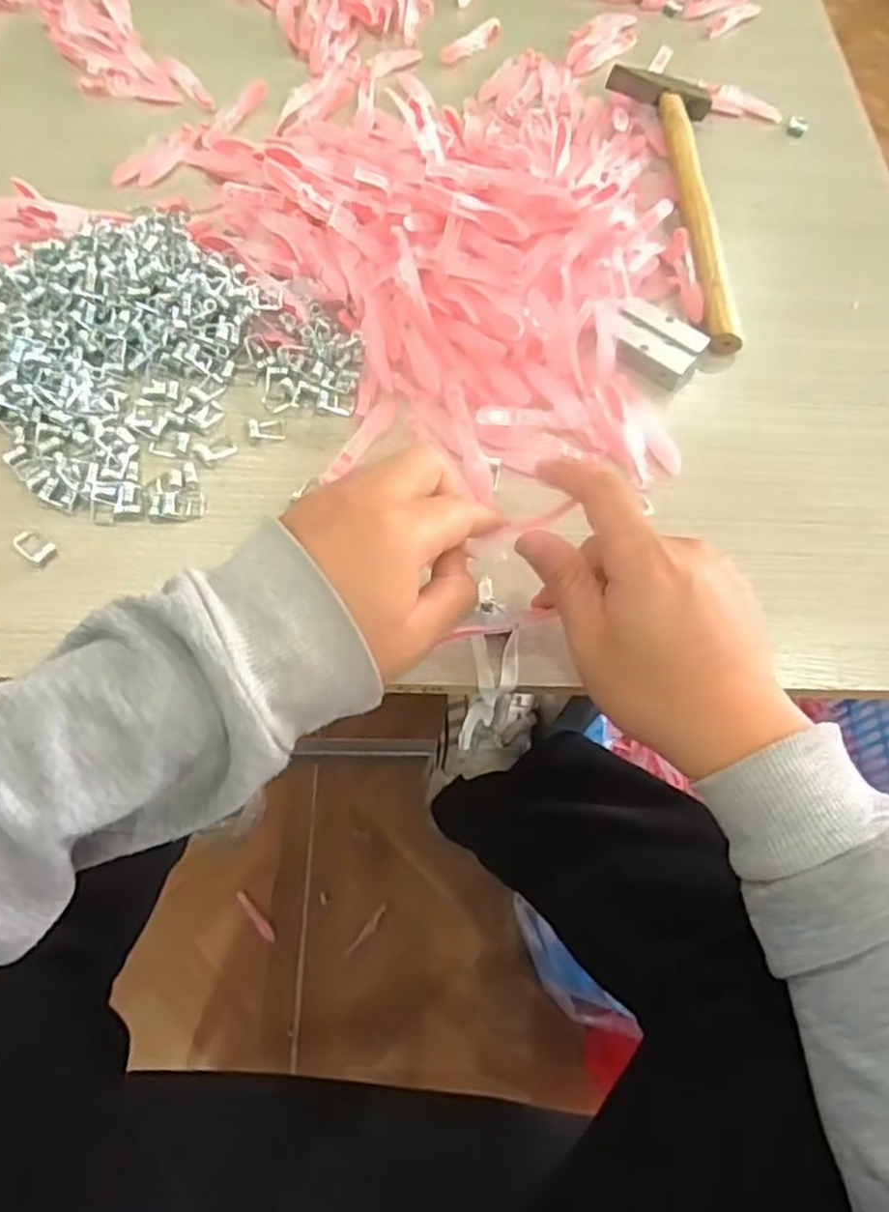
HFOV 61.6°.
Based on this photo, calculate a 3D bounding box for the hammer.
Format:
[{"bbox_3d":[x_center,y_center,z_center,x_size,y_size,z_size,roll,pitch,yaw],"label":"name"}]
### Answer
[{"bbox_3d":[0.171,-0.315,0.571,0.087,0.026,0.296,7,65,-1],"label":"hammer"}]

